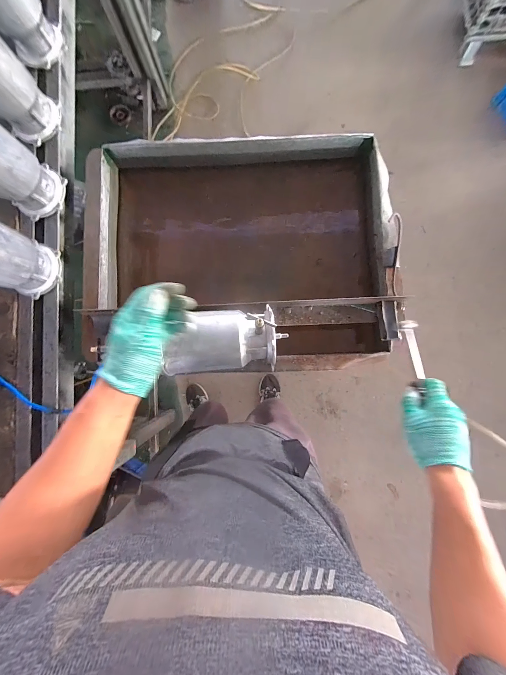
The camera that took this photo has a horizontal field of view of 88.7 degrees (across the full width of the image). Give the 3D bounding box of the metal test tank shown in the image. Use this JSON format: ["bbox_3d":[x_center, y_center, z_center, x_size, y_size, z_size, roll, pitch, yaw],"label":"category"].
[{"bbox_3d":[-0.026,-0.225,0.738,0.751,0.236,0.607,-2,85,2],"label":"metal test tank"}]

